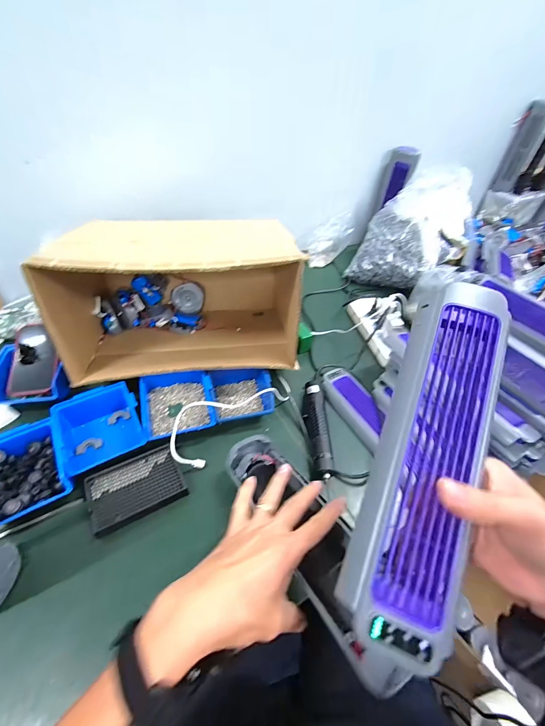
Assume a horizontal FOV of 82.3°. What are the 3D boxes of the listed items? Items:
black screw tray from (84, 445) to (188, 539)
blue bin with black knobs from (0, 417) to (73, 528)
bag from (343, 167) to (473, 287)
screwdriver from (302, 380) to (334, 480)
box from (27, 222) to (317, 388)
[{"bbox_3d":[-0.215,0.195,0.495,0.135,0.014,0.099,-20,51,-23],"label":"black screw tray"},{"bbox_3d":[-0.379,0.164,0.473,0.115,0.062,0.142,-22,53,-25],"label":"blue bin with black knobs"},{"bbox_3d":[0.398,-0.382,0.897,0.257,0.279,0.204,24,49,16],"label":"bag"},{"bbox_3d":[0.082,0.117,0.581,0.040,0.035,0.204,3,46,-3],"label":"screwdriver"},{"bbox_3d":[-0.166,-0.139,0.635,0.419,0.265,0.313,-4,47,-10],"label":"box"}]

